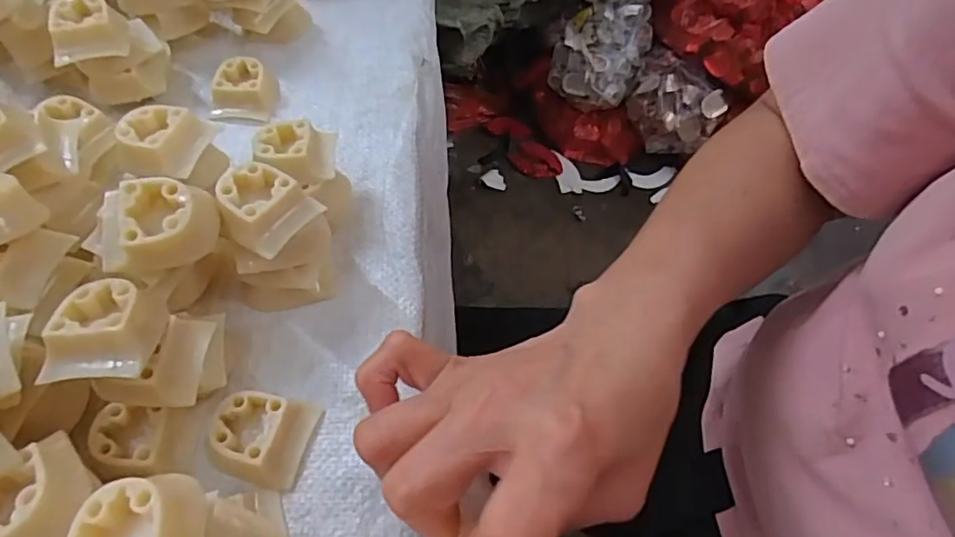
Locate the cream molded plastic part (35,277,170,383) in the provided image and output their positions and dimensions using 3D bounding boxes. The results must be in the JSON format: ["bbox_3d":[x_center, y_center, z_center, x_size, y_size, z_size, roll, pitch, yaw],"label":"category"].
[{"bbox_3d":[-0.146,0.024,0.232,0.036,0.019,0.040,-3,58,-6],"label":"cream molded plastic part"}]

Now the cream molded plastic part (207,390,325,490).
[{"bbox_3d":[-0.096,0.073,0.262,0.039,0.016,0.039,16,58,6],"label":"cream molded plastic part"}]

